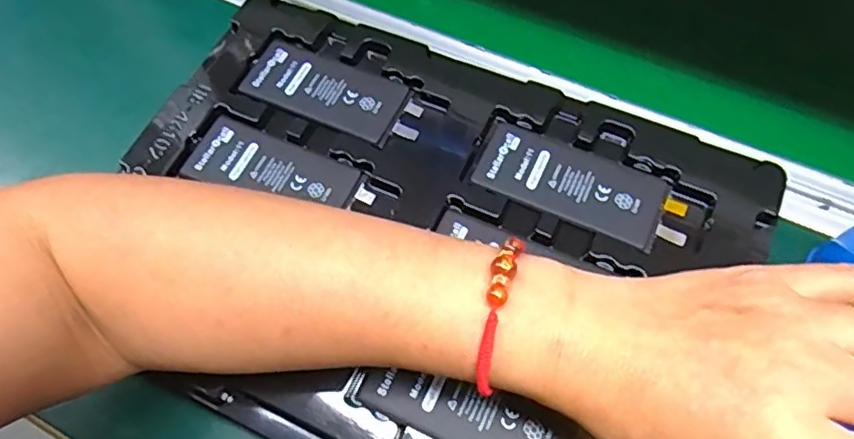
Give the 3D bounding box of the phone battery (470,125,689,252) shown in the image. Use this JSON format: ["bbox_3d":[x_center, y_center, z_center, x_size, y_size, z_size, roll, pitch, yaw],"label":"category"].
[{"bbox_3d":[0.080,-0.017,0.314,0.107,0.004,0.043,23,67,12],"label":"phone battery"}]

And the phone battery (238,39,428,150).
[{"bbox_3d":[-0.055,-0.074,0.350,0.106,0.006,0.044,25,67,13],"label":"phone battery"}]

